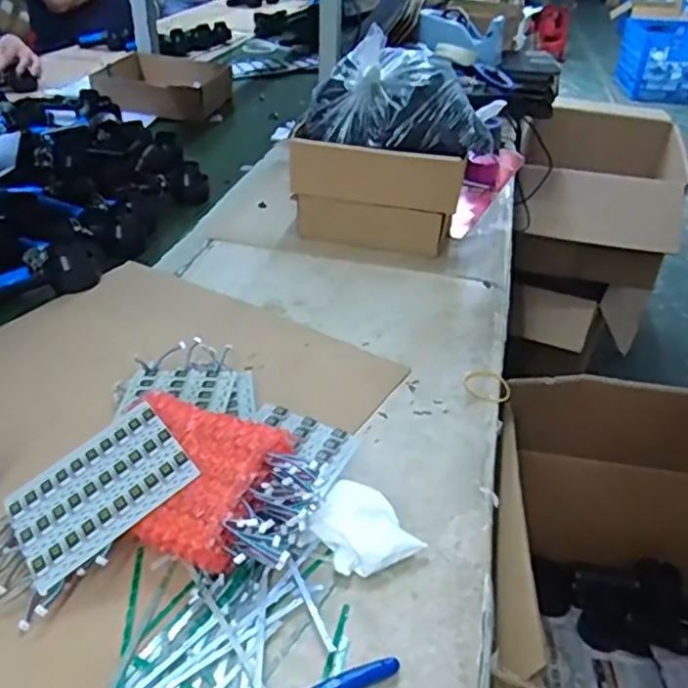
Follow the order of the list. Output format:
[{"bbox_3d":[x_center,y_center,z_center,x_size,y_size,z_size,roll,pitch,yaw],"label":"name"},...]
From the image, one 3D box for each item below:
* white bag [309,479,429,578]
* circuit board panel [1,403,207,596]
[{"bbox_3d":[0.013,0.141,0.494,0.060,0.030,0.071,-23,42,-31],"label":"white bag"},{"bbox_3d":[-0.180,0.105,0.484,0.126,0.006,0.094,-37,48,-16],"label":"circuit board panel"}]

